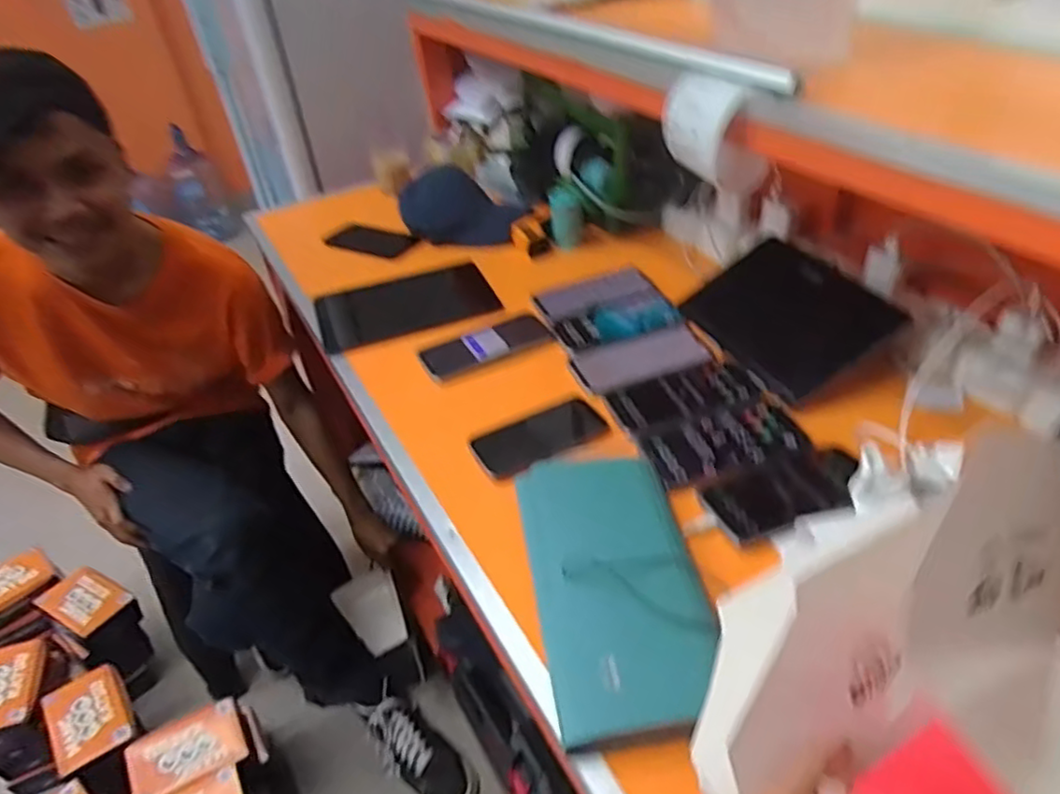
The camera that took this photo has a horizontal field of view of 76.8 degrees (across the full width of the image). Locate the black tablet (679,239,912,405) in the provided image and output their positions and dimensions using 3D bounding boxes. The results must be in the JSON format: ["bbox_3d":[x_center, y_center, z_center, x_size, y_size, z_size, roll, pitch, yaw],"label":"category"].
[{"bbox_3d":[0.309,-0.106,0.824,0.160,0.014,0.246,-39,41,4],"label":"black tablet"}]

